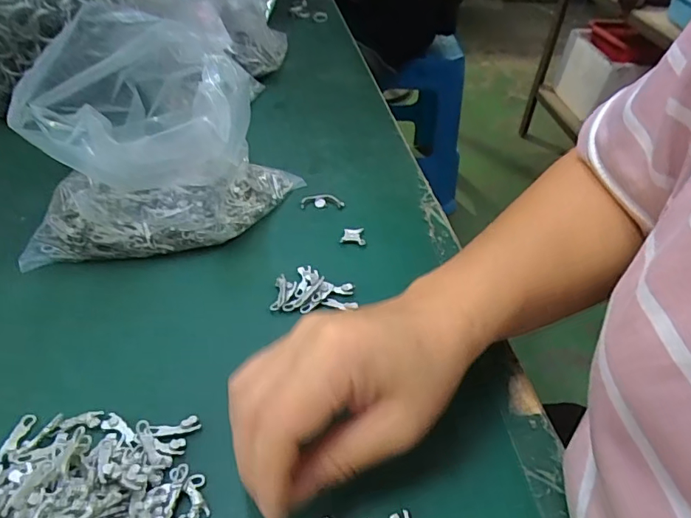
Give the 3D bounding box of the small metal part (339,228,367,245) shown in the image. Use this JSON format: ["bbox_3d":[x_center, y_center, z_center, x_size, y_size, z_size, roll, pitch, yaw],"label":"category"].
[{"bbox_3d":[0.005,-0.017,0.379,0.019,0.005,0.016,-1,44,-5],"label":"small metal part"}]

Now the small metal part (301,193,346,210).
[{"bbox_3d":[-0.020,-0.049,0.412,0.036,0.004,0.015,-1,44,-5],"label":"small metal part"}]

